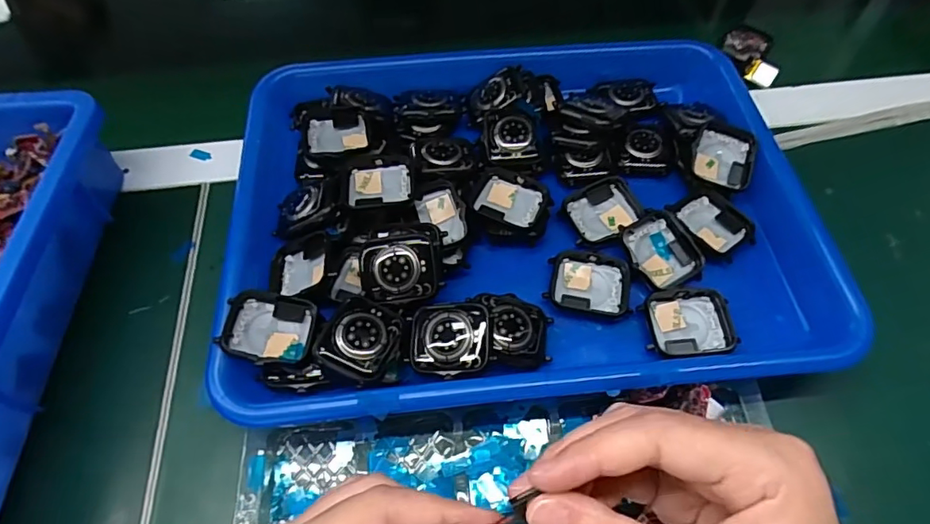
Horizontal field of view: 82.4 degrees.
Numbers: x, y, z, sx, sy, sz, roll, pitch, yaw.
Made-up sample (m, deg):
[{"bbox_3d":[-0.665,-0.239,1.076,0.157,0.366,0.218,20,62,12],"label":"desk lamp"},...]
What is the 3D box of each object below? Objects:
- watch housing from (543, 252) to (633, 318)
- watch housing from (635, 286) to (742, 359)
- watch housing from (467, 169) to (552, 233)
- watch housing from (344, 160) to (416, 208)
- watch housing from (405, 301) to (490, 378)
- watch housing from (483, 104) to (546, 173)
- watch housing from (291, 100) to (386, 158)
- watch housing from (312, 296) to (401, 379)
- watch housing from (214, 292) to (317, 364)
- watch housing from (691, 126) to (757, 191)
[{"bbox_3d":[0.069,0.012,0.297,0.044,0.011,0.033,5,58,5],"label":"watch housing"},{"bbox_3d":[0.119,0.032,0.284,0.045,0.011,0.035,-6,58,-2],"label":"watch housing"},{"bbox_3d":[0.027,-0.036,0.314,0.044,0.008,0.035,21,61,15],"label":"watch housing"},{"bbox_3d":[-0.049,-0.045,0.311,0.040,0.007,0.031,-4,58,-1],"label":"watch housing"},{"bbox_3d":[-0.008,0.038,0.264,0.039,0.012,0.035,1,58,3],"label":"watch housing"},{"bbox_3d":[0.030,-0.078,0.336,0.035,0.008,0.044,-7,80,-4],"label":"watch housing"},{"bbox_3d":[-0.079,-0.083,0.332,0.052,0.012,0.043,-9,58,-4],"label":"watch housing"},{"bbox_3d":[-0.052,0.036,0.262,0.034,0.012,0.041,14,59,11],"label":"watch housing"},{"bbox_3d":[-0.098,0.034,0.268,0.042,0.010,0.037,12,52,-14],"label":"watch housing"},{"bbox_3d":[0.159,-0.065,0.329,0.037,0.010,0.041,19,77,9],"label":"watch housing"}]

